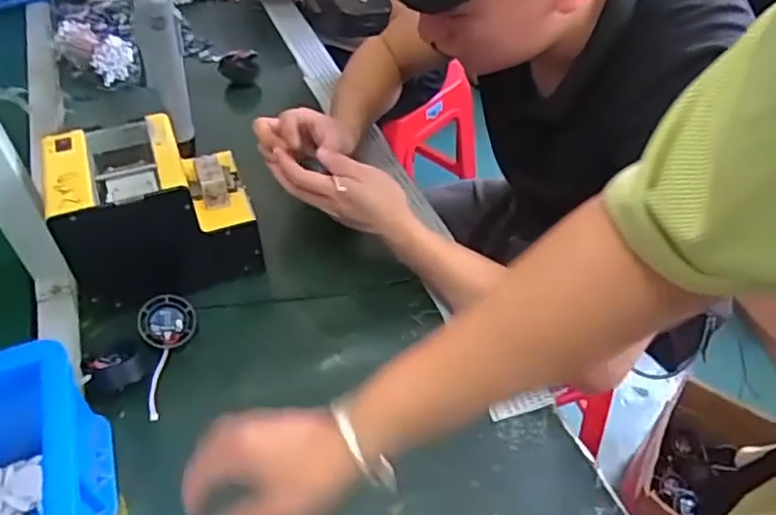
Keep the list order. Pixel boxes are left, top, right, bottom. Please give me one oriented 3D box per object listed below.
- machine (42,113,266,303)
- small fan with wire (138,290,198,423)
[{"bbox_3d":[-0.238,-0.048,0.663,0.174,0.151,0.123,-16,50,-14],"label":"machine"},{"bbox_3d":[-0.220,0.094,0.614,0.047,0.026,0.119,2,64,2],"label":"small fan with wire"}]

